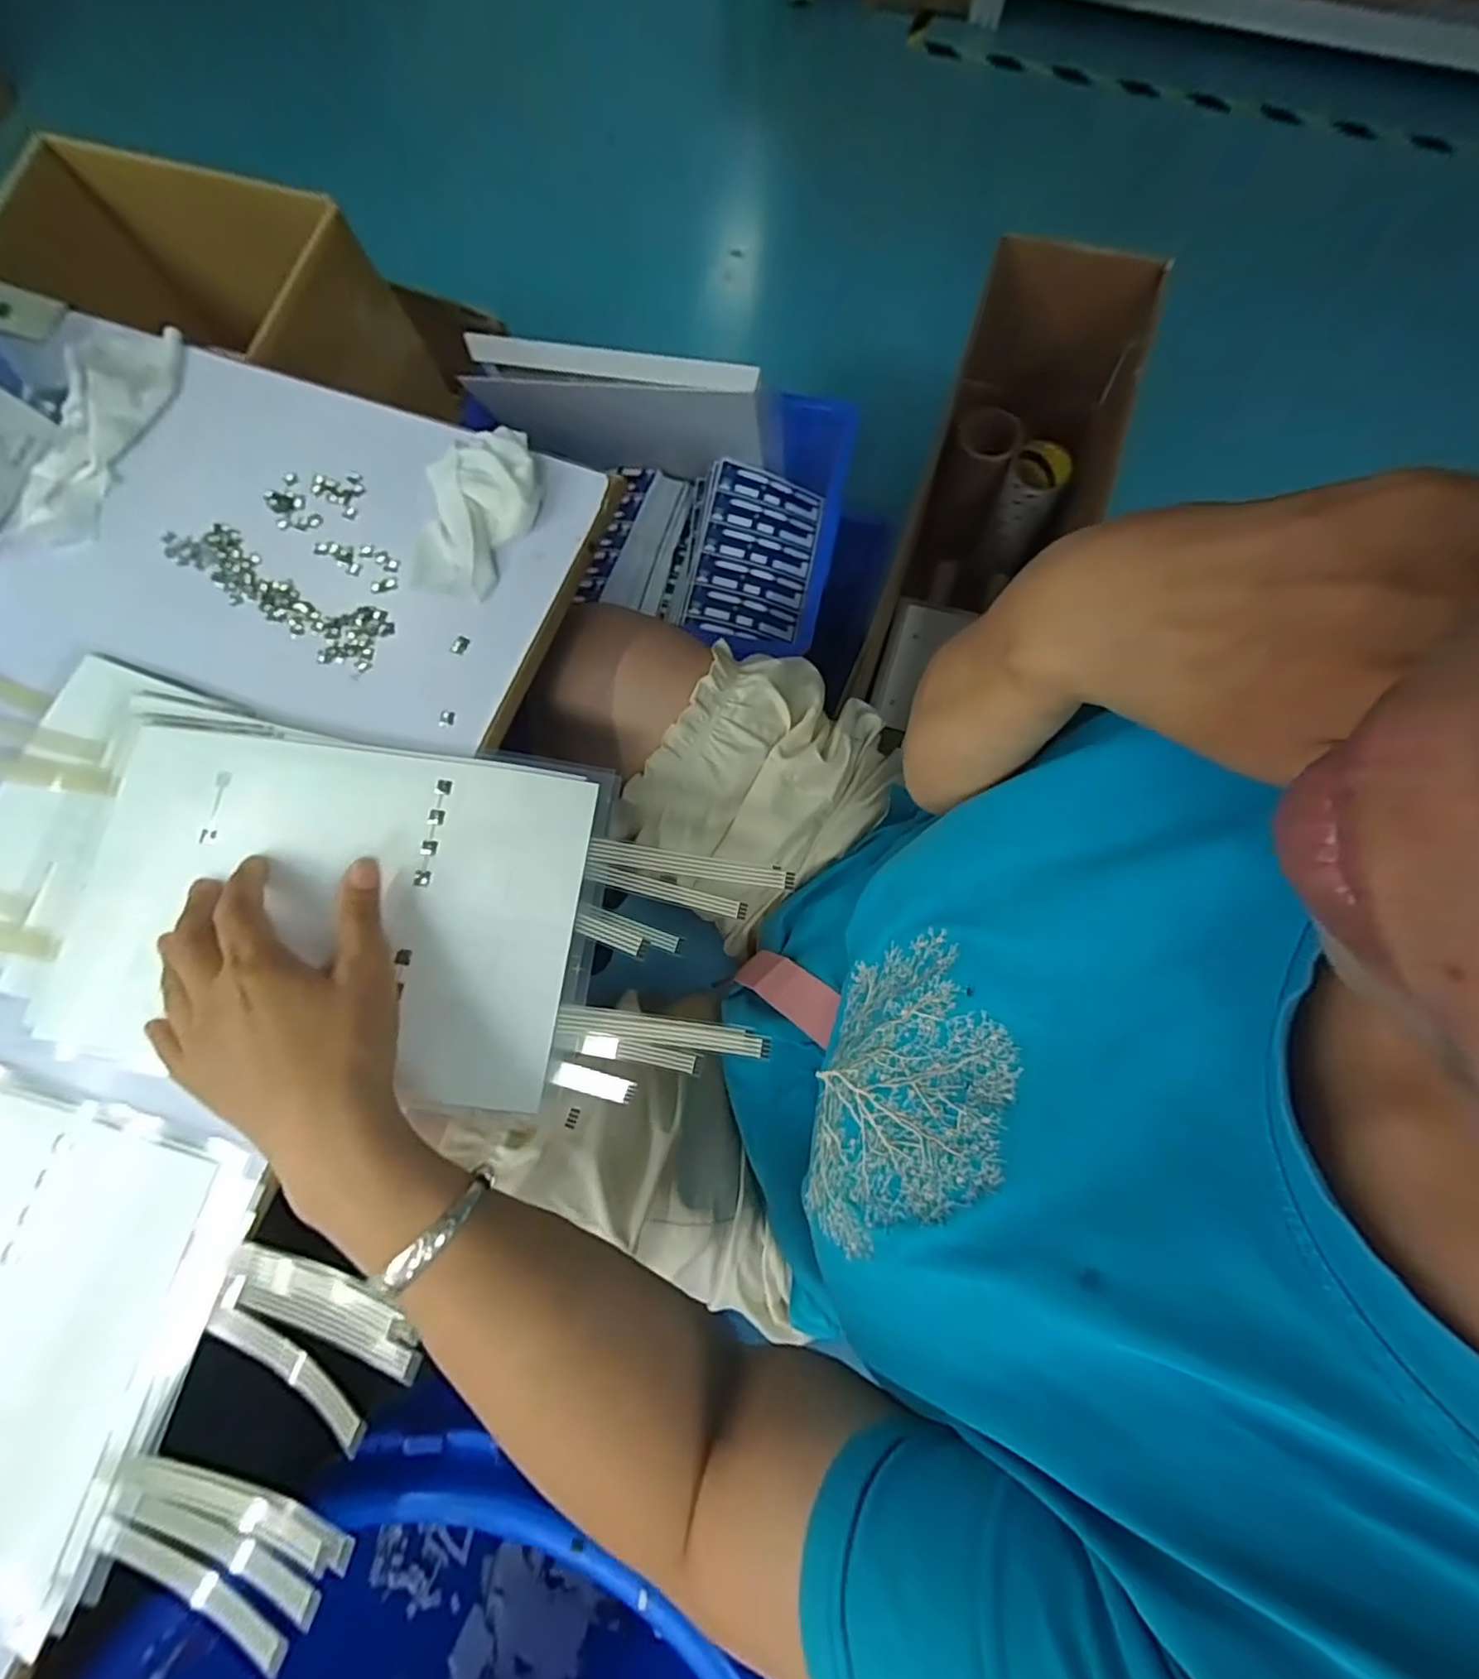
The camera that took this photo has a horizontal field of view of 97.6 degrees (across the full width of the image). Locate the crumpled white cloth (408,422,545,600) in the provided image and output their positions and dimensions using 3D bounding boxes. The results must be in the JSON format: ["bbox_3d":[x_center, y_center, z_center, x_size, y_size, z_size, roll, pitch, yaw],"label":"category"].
[{"bbox_3d":[-0.153,-0.193,0.376,0.066,0.017,0.099,8,77,2],"label":"crumpled white cloth"}]

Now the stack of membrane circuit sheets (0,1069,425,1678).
[{"bbox_3d":[-0.377,0.208,0.297,0.449,0.012,0.186,16,78,4],"label":"stack of membrane circuit sheets"}]

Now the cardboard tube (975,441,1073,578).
[{"bbox_3d":[0.445,-0.523,1.032,0.089,0.190,0.104,25,79,8],"label":"cardboard tube"}]

